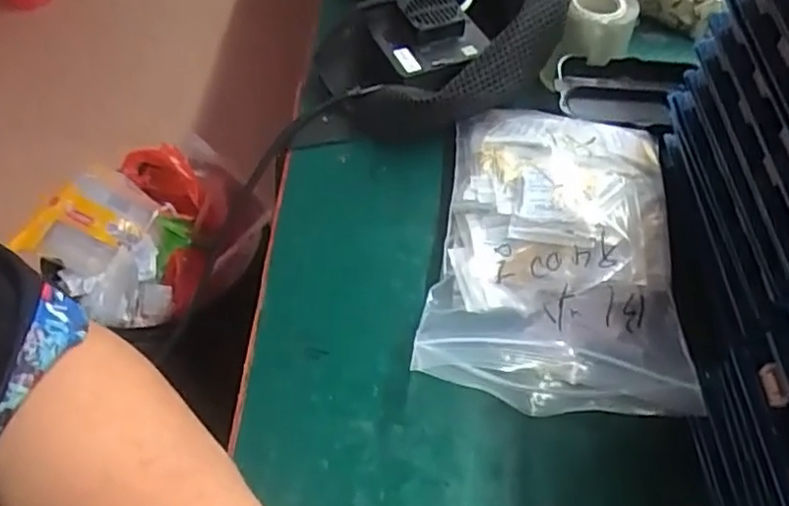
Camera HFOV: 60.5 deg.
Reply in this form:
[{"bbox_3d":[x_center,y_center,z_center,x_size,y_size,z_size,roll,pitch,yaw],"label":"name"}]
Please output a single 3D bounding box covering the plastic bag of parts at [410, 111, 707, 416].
[{"bbox_3d":[0.091,-0.009,0.391,0.140,0.039,0.201,4,53,4],"label":"plastic bag of parts"}]

